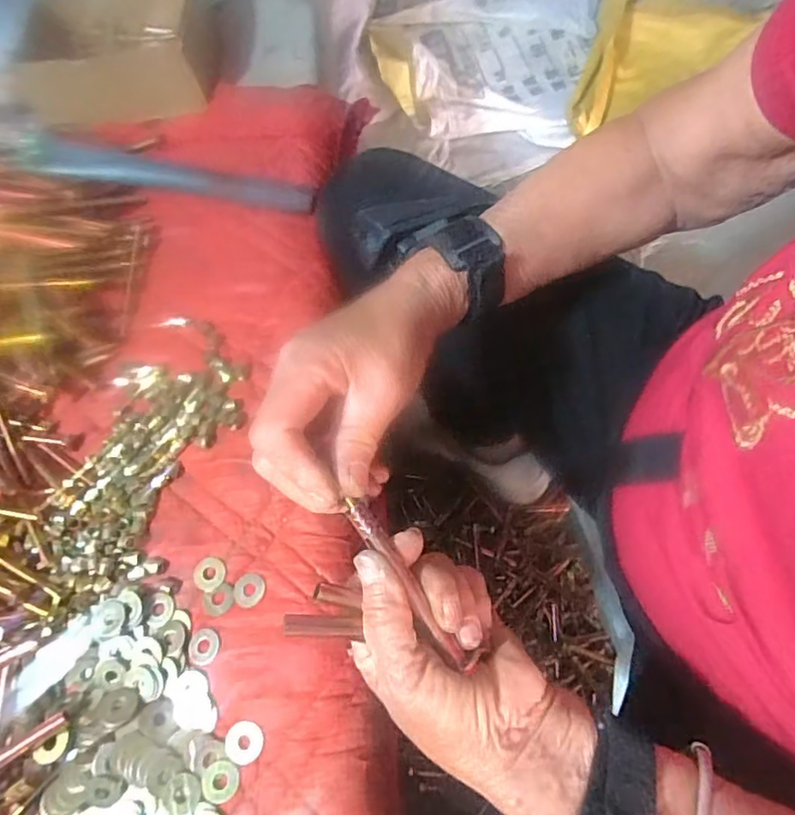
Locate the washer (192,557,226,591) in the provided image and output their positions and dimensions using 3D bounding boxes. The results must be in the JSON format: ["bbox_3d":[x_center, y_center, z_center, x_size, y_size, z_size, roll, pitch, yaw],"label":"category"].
[{"bbox_3d":[-0.130,0.114,0.385,0.021,0.004,0.022,-8,65,5],"label":"washer"}]

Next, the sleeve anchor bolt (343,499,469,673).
[{"bbox_3d":[0.004,0.082,0.267,0.010,0.007,0.090,-33,86,-13],"label":"sleeve anchor bolt"}]

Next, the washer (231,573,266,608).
[{"bbox_3d":[-0.100,0.123,0.379,0.022,0.004,0.022,-9,61,9],"label":"washer"}]

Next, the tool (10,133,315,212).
[{"bbox_3d":[-0.193,-0.198,0.483,0.236,0.023,0.023,6,65,-11],"label":"tool"}]

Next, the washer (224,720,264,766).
[{"bbox_3d":[-0.093,0.203,0.340,0.023,0.004,0.022,-9,65,4],"label":"washer"}]

